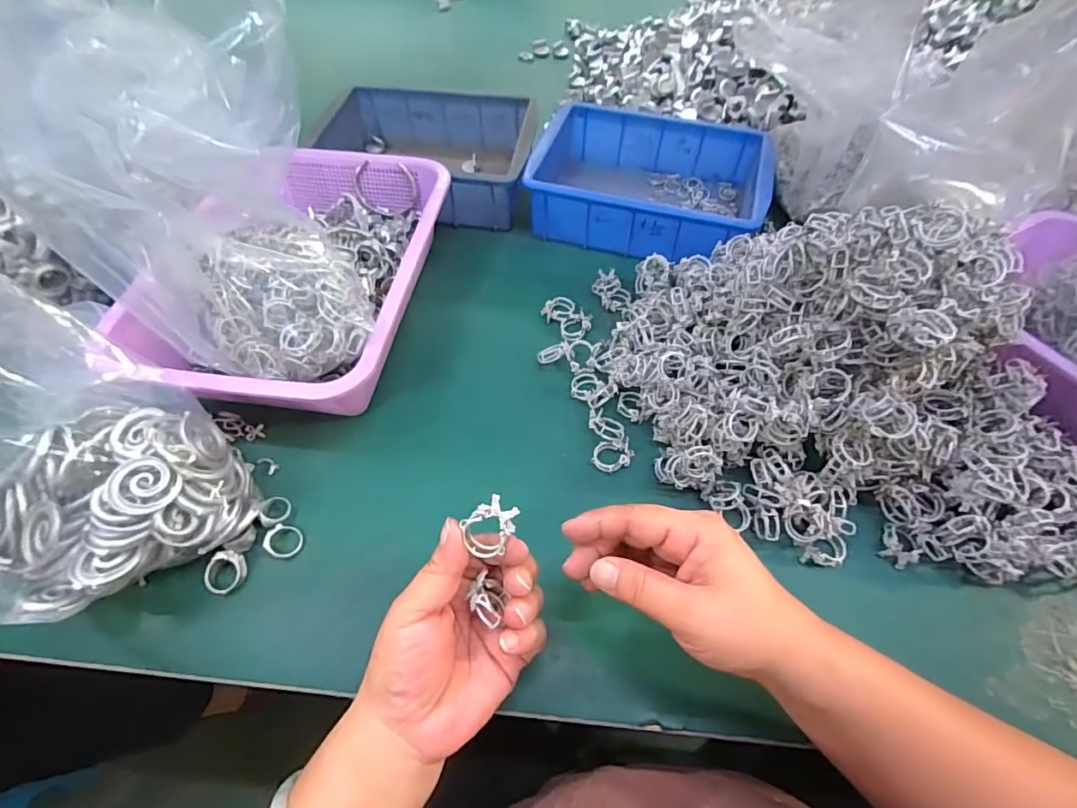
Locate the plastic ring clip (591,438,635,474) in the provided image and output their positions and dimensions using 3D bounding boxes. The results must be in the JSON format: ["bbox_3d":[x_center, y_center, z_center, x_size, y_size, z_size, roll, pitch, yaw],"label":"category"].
[{"bbox_3d":[0.061,0.041,0.400,0.034,0.005,0.025,-24,68,2],"label":"plastic ring clip"}]

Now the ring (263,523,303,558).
[{"bbox_3d":[-0.188,0.101,0.363,0.025,0.004,0.023,34,52,-3],"label":"ring"}]

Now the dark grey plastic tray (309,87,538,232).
[{"bbox_3d":[-0.131,-0.301,0.587,0.249,0.062,0.183,7,57,4],"label":"dark grey plastic tray"}]

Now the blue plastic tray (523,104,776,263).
[{"bbox_3d":[0.121,-0.248,0.555,0.247,0.071,0.174,15,58,9],"label":"blue plastic tray"}]

